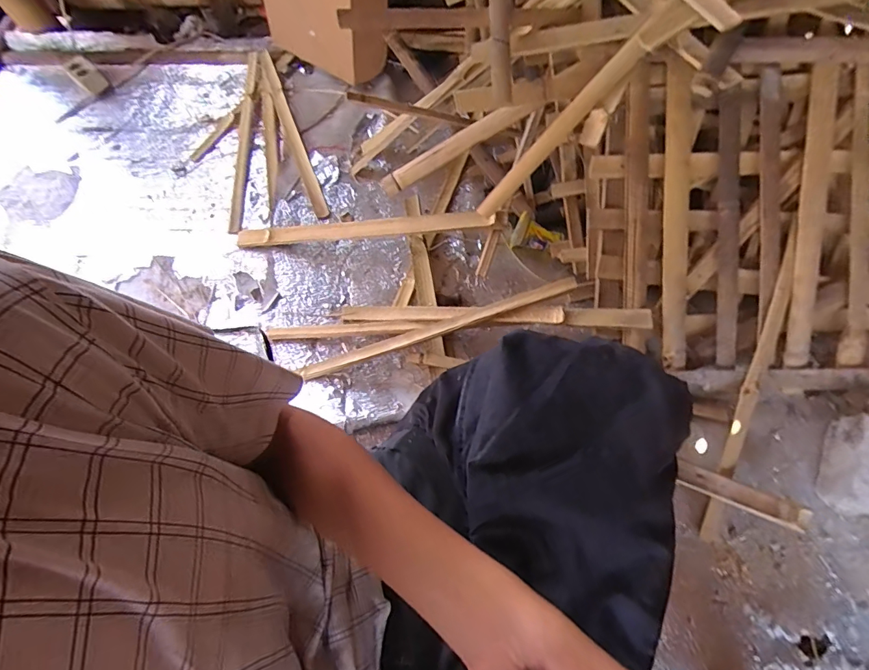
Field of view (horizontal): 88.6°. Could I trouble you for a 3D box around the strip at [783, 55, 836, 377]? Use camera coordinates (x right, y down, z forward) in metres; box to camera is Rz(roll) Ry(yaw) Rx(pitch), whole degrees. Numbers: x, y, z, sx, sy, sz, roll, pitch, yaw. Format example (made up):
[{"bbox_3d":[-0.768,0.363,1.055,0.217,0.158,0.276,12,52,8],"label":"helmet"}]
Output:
[{"bbox_3d":[0.576,-0.178,0.680,0.044,0.019,0.449,5,92,3],"label":"strip"}]

